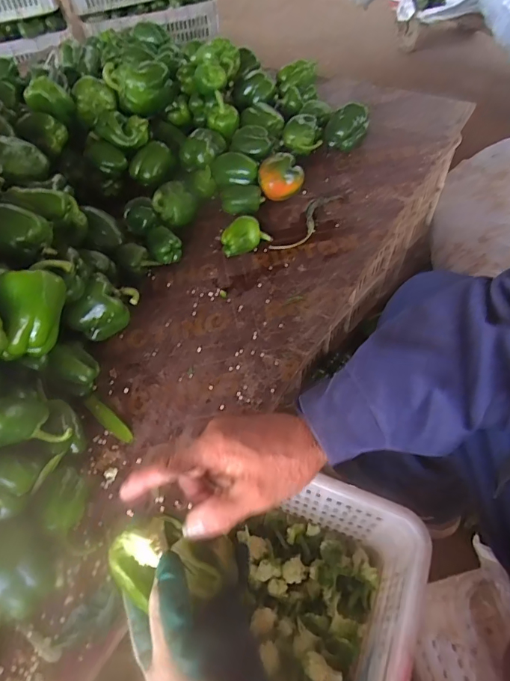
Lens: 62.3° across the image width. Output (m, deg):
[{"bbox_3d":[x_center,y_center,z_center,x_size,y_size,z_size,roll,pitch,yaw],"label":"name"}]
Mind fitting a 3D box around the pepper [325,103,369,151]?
[{"bbox_3d":[0.172,-0.399,0.790,0.078,0.054,0.069,5,56,7],"label":"pepper"}]

